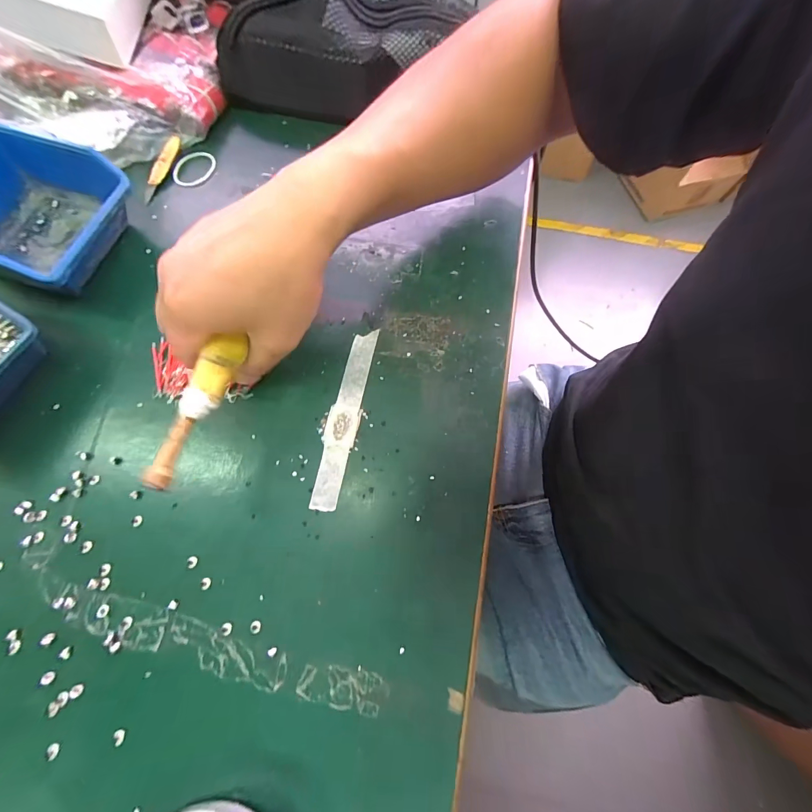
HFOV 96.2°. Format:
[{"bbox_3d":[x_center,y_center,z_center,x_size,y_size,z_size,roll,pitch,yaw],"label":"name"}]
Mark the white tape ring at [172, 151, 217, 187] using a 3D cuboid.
[{"bbox_3d":[-0.203,-0.229,0.350,0.032,0.006,0.045,20,70,10],"label":"white tape ring"}]

